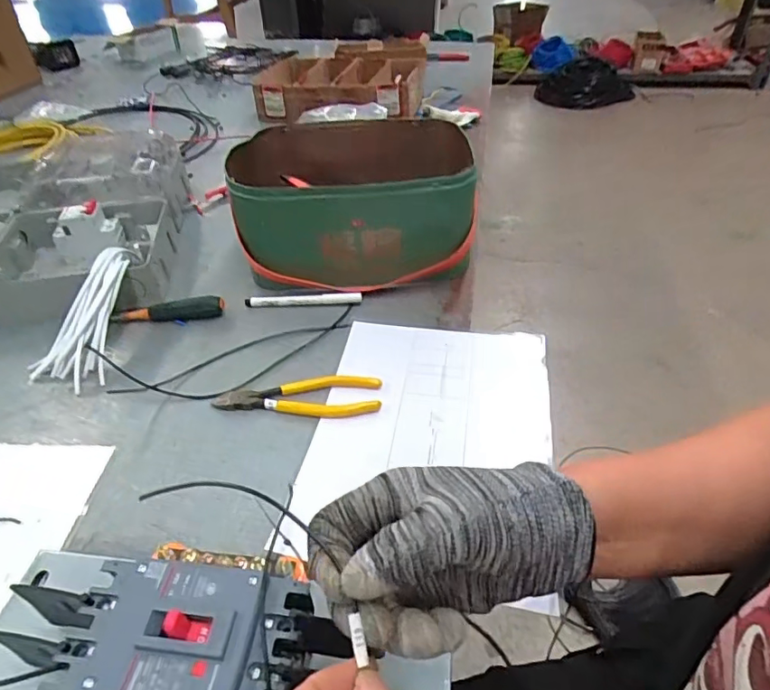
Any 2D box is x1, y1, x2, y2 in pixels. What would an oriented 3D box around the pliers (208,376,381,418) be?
[{"bbox_3d":[-0.086,0.050,0.523,0.160,0.012,0.048,2,42,2],"label":"pliers"}]

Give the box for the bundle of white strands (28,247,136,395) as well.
[{"bbox_3d":[-0.332,-0.039,0.592,0.088,0.047,0.194,4,62,4],"label":"bundle of white strands"}]

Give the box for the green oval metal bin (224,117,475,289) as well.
[{"bbox_3d":[-0.032,-0.202,0.708,0.285,0.137,0.254,0,42,0],"label":"green oval metal bin"}]

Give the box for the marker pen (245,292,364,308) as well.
[{"bbox_3d":[-0.099,-0.056,0.639,0.140,0.012,0.014,-2,42,-2],"label":"marker pen"}]

